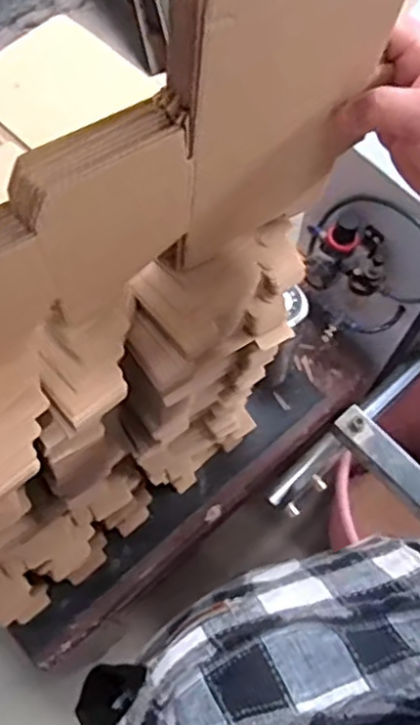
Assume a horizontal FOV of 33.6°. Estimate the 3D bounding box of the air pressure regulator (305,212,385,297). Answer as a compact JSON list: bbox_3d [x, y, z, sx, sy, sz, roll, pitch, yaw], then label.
[{"bbox_3d":[0.181,-0.130,0.890,0.097,0.059,0.086,34,70,12],"label":"air pressure regulator"}]

